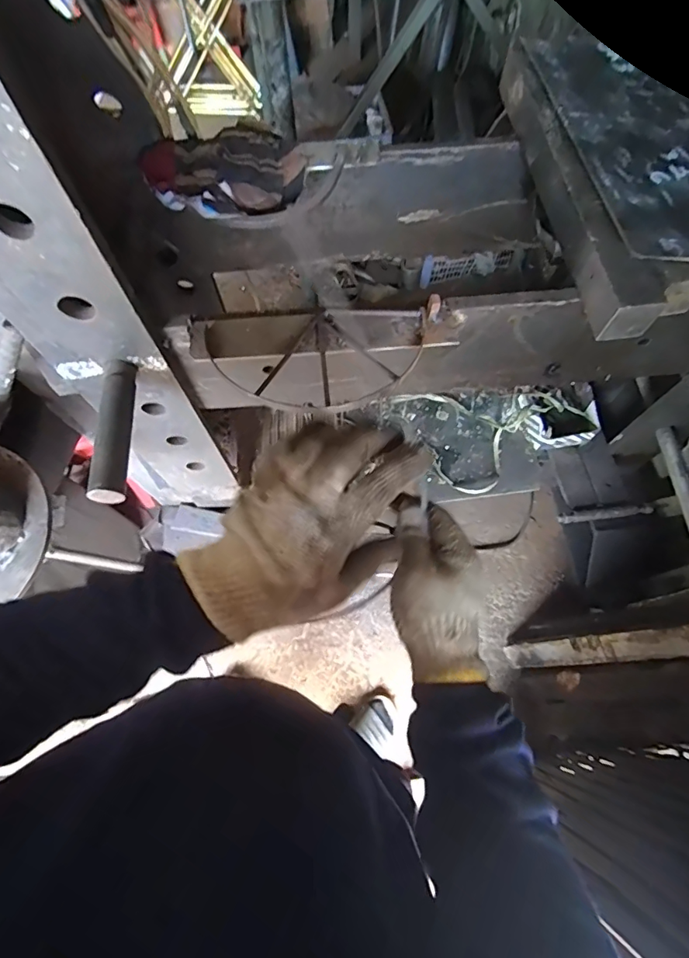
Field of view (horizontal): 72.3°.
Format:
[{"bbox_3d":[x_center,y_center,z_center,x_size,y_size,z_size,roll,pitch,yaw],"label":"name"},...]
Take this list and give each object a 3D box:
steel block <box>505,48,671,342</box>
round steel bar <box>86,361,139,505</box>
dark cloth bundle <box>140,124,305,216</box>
[{"bbox_3d":[0.262,-0.353,0.545,0.058,0.062,0.430,-7,68,-1],"label":"steel block"},{"bbox_3d":[-0.244,-0.055,0.497,0.029,0.033,0.159,-4,68,0],"label":"round steel bar"},{"bbox_3d":[-0.148,-0.374,0.583,0.195,0.049,0.145,-8,68,-1],"label":"dark cloth bundle"}]

